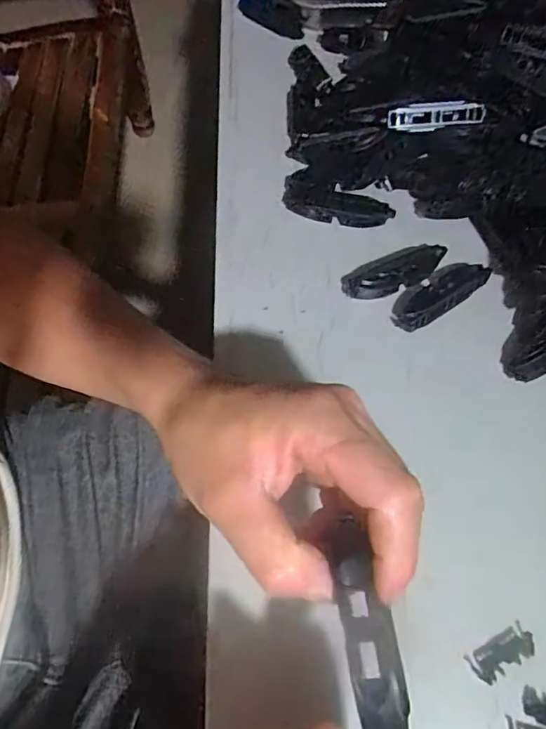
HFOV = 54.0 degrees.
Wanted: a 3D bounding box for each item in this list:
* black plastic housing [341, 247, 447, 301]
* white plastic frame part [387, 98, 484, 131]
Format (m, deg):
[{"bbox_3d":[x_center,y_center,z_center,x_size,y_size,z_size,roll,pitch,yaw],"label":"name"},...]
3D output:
[{"bbox_3d":[0.089,-0.068,0.390,0.077,0.014,0.026,-19,63,-10],"label":"black plastic housing"},{"bbox_3d":[0.129,-0.200,0.426,0.072,0.015,0.022,3,62,1],"label":"white plastic frame part"}]

